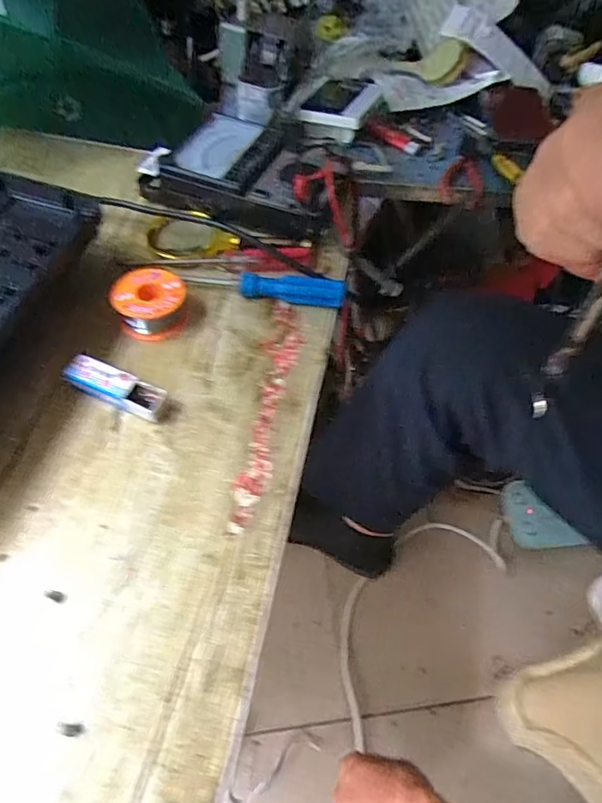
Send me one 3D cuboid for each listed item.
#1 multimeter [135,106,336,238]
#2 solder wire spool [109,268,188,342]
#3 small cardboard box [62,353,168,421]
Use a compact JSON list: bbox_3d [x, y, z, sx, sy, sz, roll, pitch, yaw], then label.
[{"bbox_3d":[-0.052,-0.228,0.491,0.187,0.045,0.123,17,57,8],"label":"multimeter"},{"bbox_3d":[-0.122,-0.081,0.401,0.055,0.030,0.060,1,56,-2],"label":"solder wire spool"},{"bbox_3d":[-0.134,-0.008,0.358,0.075,0.021,0.024,23,58,11],"label":"small cardboard box"}]

